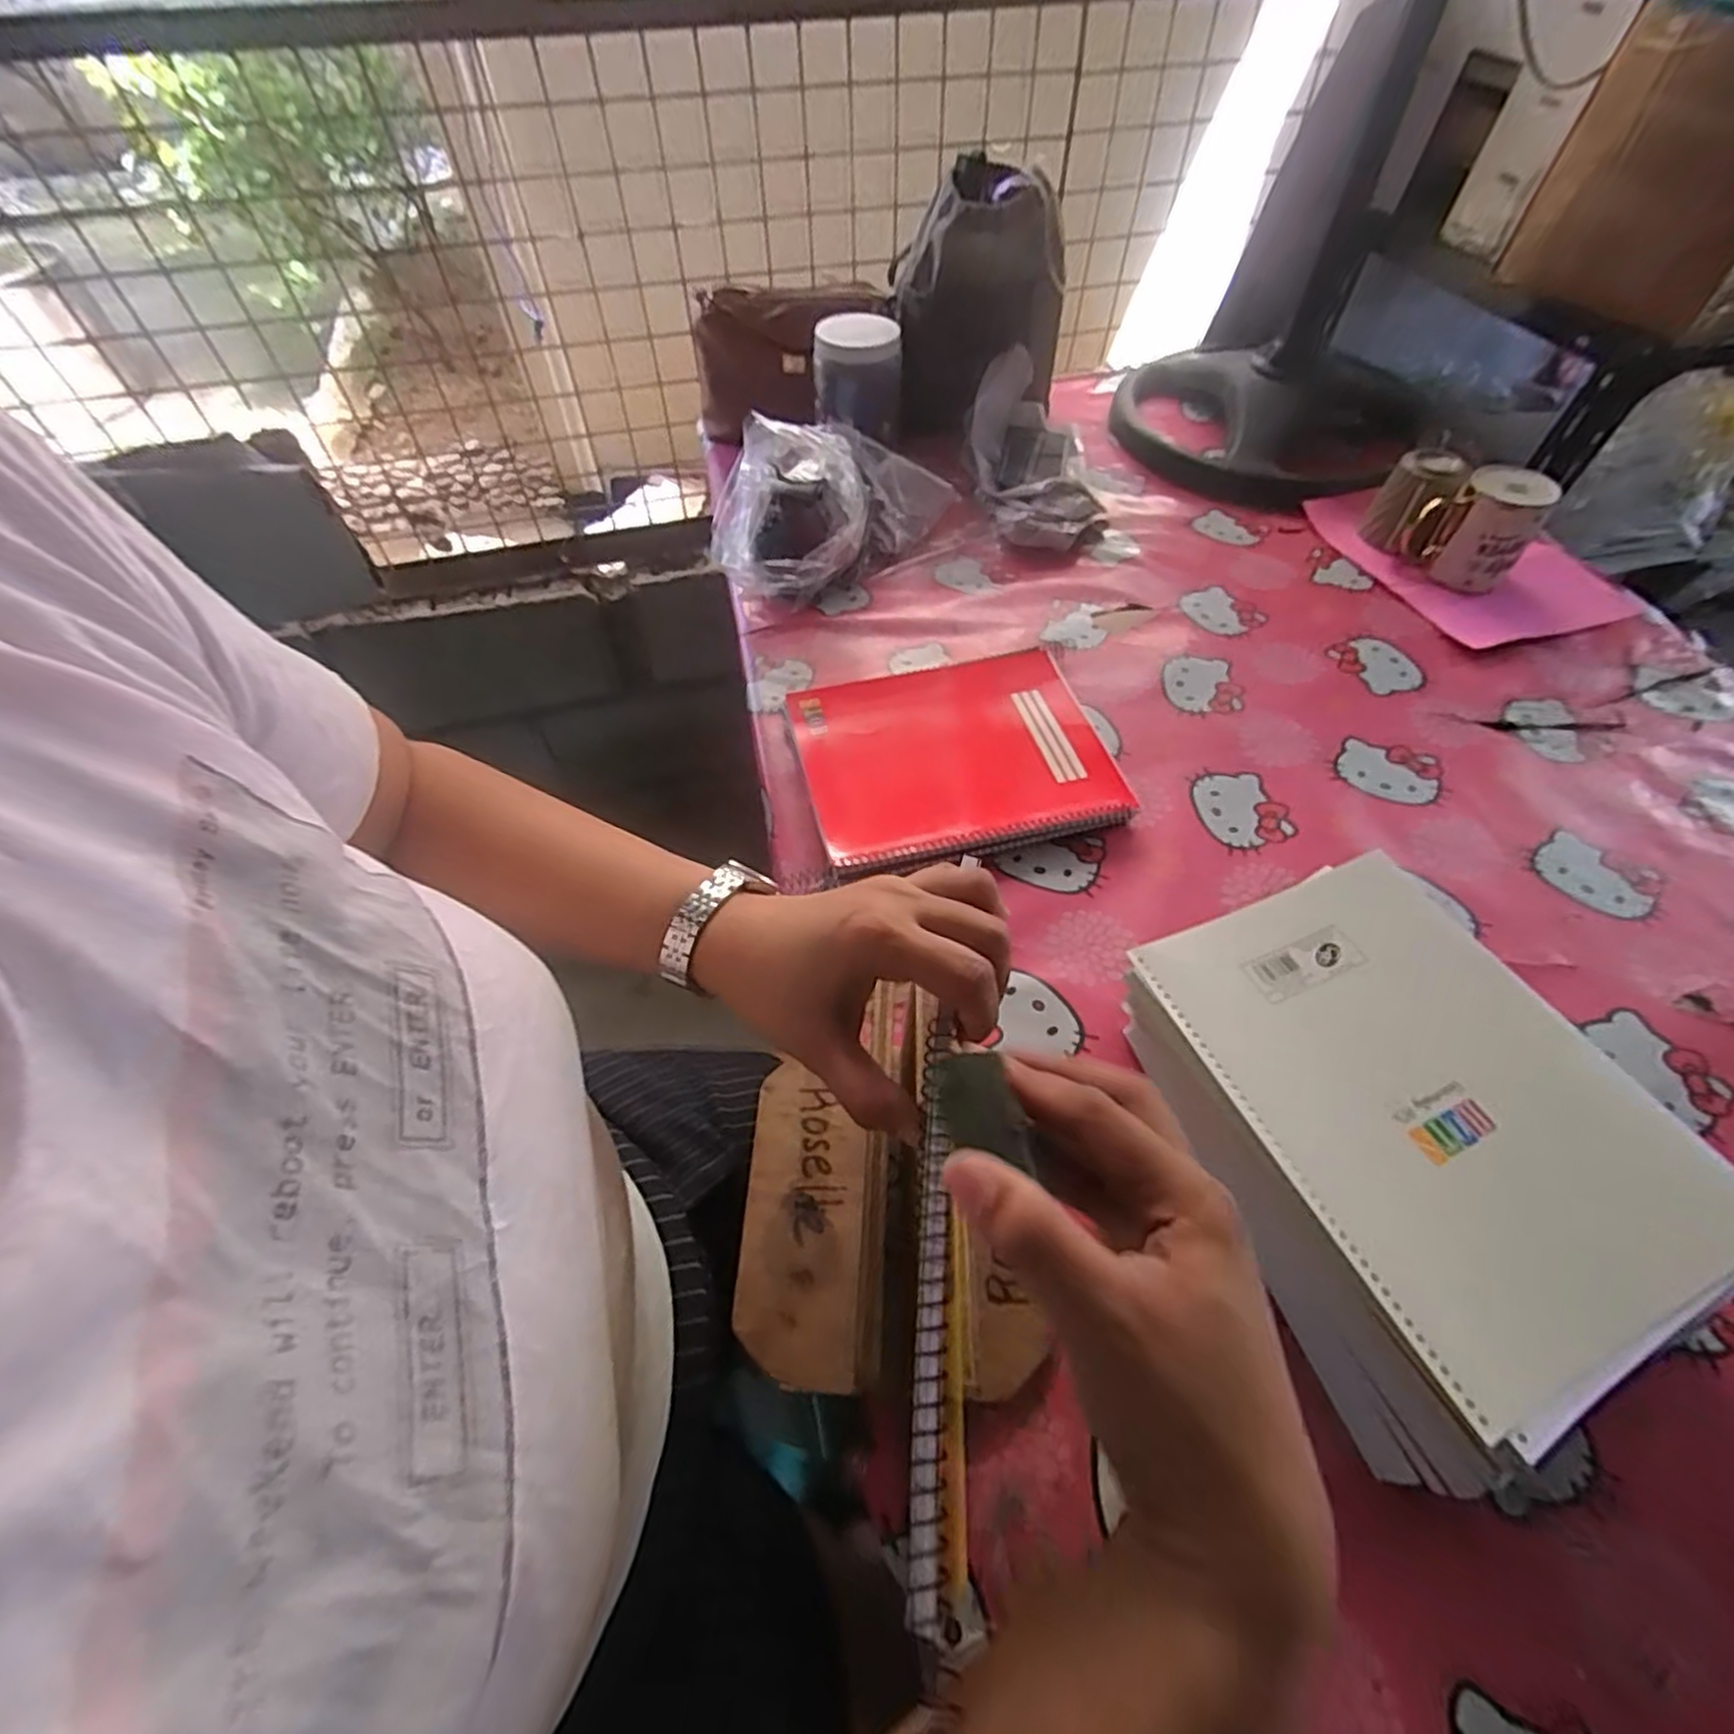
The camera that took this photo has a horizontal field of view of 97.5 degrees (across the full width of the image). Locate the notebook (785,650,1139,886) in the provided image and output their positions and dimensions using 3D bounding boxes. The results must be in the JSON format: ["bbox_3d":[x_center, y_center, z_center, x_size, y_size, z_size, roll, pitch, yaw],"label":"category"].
[{"bbox_3d":[0.074,-0.096,0.655,0.252,0.027,0.199,-9,54,-6],"label":"notebook"}]

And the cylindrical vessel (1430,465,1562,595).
[{"bbox_3d":[0.637,-0.343,0.778,0.072,0.096,0.075,28,59,20],"label":"cylindrical vessel"}]

